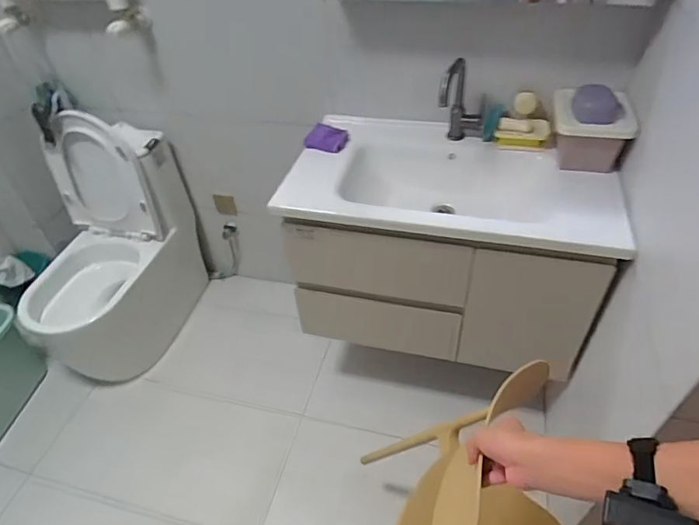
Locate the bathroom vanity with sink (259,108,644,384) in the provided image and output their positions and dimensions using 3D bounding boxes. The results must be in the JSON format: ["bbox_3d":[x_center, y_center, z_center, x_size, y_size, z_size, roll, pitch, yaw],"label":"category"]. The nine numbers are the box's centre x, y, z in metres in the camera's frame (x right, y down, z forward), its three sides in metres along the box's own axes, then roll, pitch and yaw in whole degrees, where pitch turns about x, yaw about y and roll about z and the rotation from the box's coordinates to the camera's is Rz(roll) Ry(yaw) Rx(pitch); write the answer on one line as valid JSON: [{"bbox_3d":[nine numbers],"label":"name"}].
[{"bbox_3d":[0.248,-0.050,1.284,0.742,0.489,0.393,10,45,13],"label":"bathroom vanity with sink"}]

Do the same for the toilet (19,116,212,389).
[{"bbox_3d":[-0.816,-0.033,1.536,0.340,0.742,0.587,15,47,18],"label":"toilet"}]

